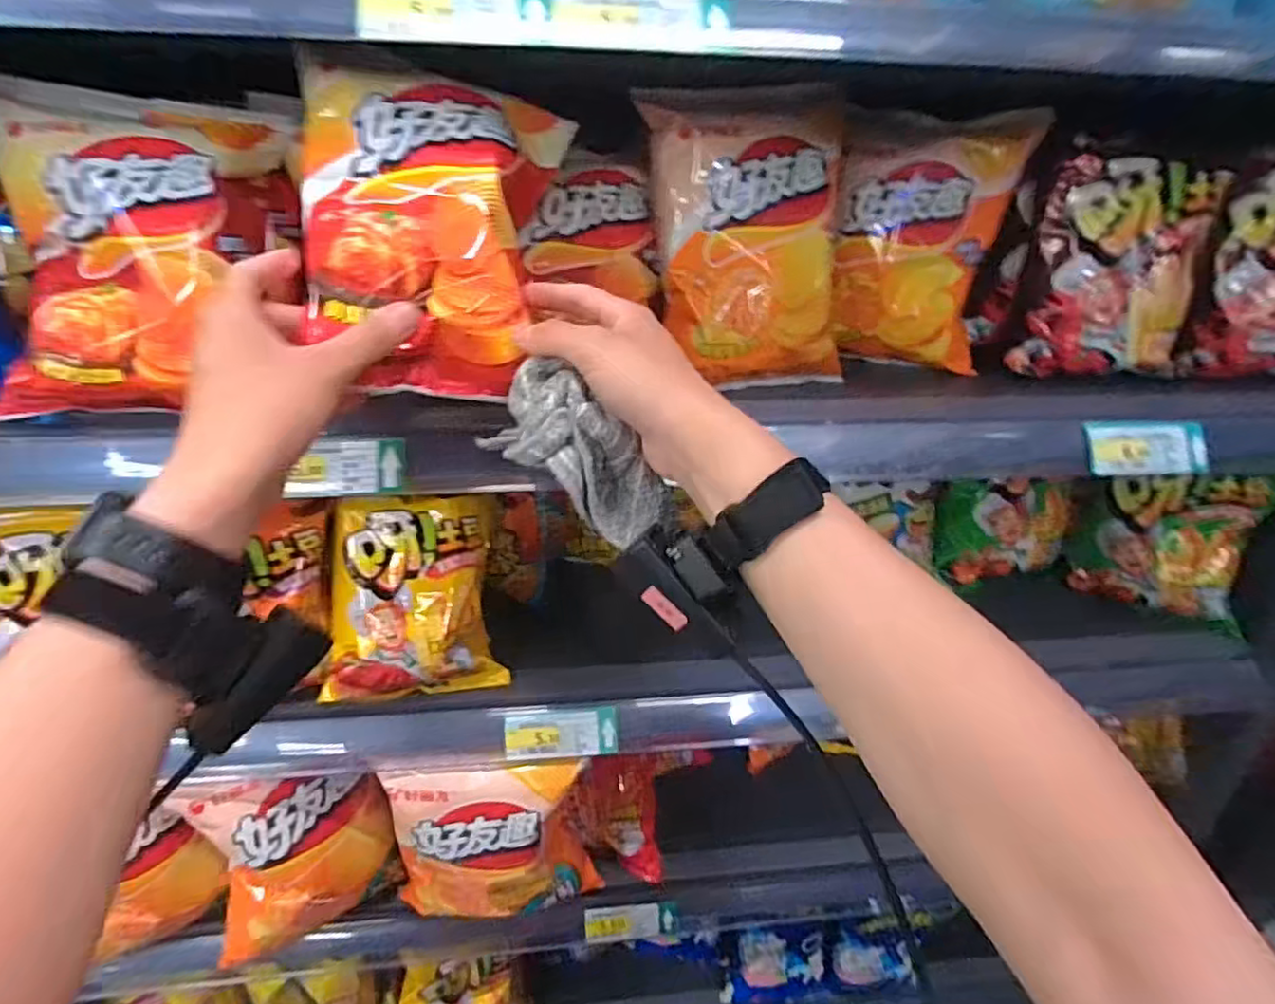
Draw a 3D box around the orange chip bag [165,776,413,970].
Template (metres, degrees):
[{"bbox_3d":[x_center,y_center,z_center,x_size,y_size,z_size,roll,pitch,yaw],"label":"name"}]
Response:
[{"bbox_3d":[-0.310,0.325,0.603,0.155,0.182,0.052,-7,27,-16],"label":"orange chip bag"}]

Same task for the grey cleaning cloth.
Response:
[{"bbox_3d":[-0.031,-0.024,0.368,0.061,0.112,0.035,-35,18,19],"label":"grey cleaning cloth"}]

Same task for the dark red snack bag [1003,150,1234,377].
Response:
[{"bbox_3d":[0.419,-0.195,0.554,0.148,0.167,0.054,3,26,5],"label":"dark red snack bag"}]

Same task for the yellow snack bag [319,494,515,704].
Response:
[{"bbox_3d":[-0.189,0.081,0.552,0.142,0.170,0.052,-3,0,-9],"label":"yellow snack bag"}]

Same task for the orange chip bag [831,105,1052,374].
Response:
[{"bbox_3d":[0.244,-0.224,0.572,0.141,0.197,0.044,8,27,15],"label":"orange chip bag"}]

